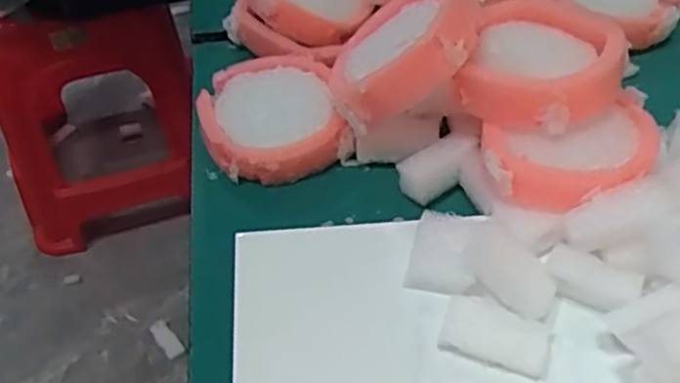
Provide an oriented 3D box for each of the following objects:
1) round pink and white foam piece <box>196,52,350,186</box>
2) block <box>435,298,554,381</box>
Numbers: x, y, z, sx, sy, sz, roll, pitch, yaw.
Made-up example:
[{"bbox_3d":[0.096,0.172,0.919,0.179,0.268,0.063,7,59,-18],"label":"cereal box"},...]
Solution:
[{"bbox_3d":[-0.047,-0.052,0.467,0.089,0.024,0.095,-10,50,-8],"label":"round pink and white foam piece"},{"bbox_3d":[0.081,0.075,0.362,0.055,0.012,0.031,16,53,16],"label":"block"}]

